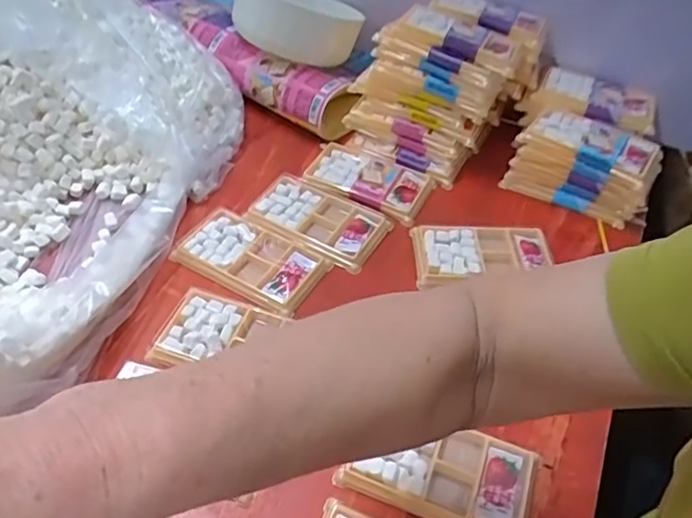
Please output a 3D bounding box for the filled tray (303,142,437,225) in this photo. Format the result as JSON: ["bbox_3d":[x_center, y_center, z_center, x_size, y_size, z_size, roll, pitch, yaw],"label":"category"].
[{"bbox_3d":[0.026,-0.095,0.644,0.133,0.016,0.084,25,51,17],"label":"filled tray"}]

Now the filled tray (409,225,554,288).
[{"bbox_3d":[0.137,-0.006,0.577,0.135,0.016,0.074,0,48,-5],"label":"filled tray"}]

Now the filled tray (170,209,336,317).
[{"bbox_3d":[-0.091,-0.002,0.556,0.133,0.015,0.073,25,51,18],"label":"filled tray"}]

